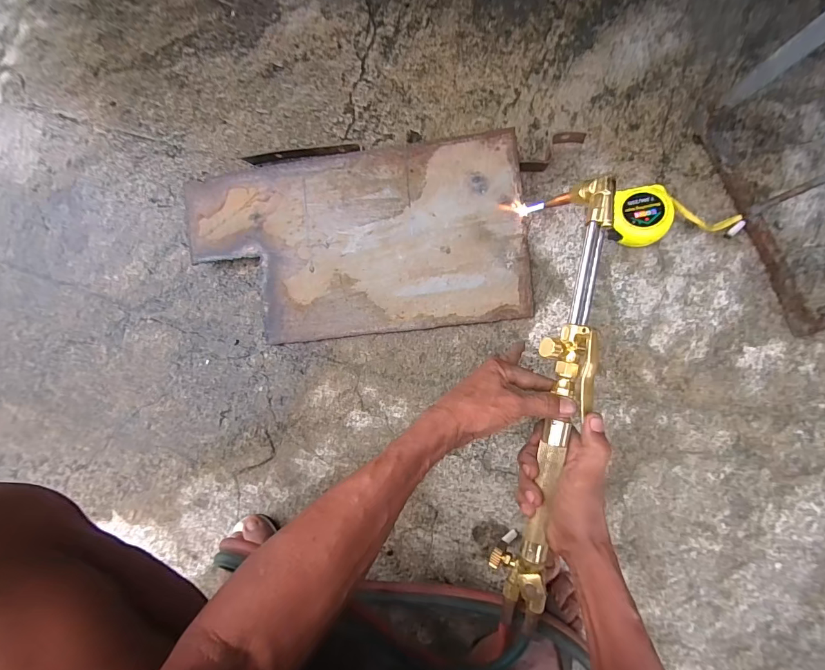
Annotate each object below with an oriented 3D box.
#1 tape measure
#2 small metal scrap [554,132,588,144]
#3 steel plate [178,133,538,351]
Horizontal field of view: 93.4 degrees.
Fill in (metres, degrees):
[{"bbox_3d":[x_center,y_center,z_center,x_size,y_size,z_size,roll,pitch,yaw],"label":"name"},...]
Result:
[{"bbox_3d":[0.344,-0.160,0.510,0.173,0.042,0.078,-7,82,7],"label":"tape measure"},{"bbox_3d":[0.214,-0.270,0.532,0.041,0.005,0.014,8,122,17],"label":"small metal scrap"},{"bbox_3d":[-0.080,-0.131,0.560,0.479,0.008,0.256,-6,92,5],"label":"steel plate"}]

